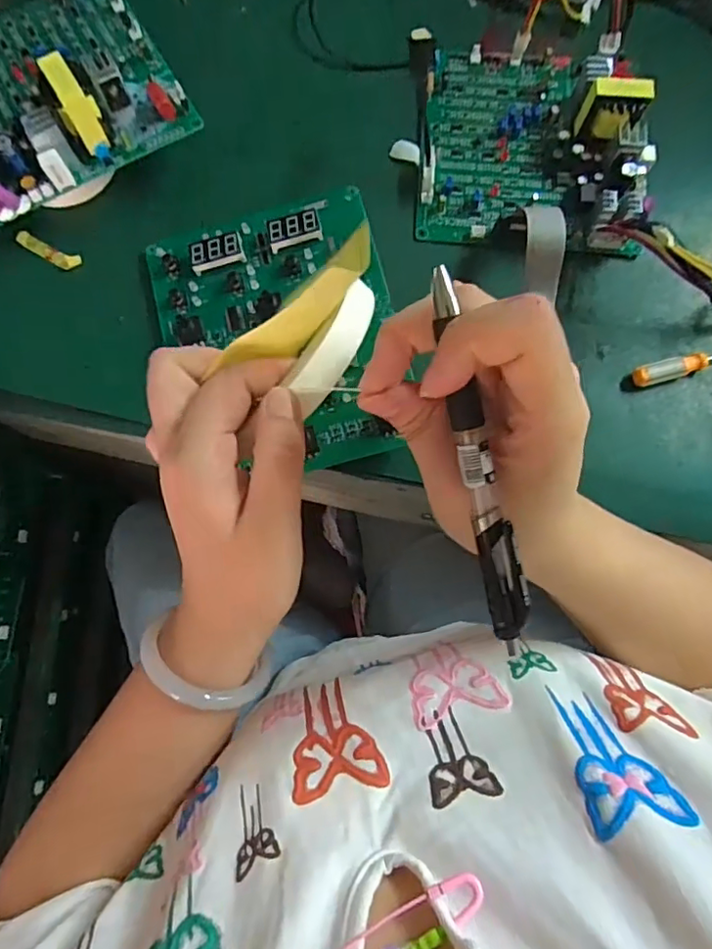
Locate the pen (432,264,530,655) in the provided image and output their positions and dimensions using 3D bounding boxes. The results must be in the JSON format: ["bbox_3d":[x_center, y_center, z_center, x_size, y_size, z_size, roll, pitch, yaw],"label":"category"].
[{"bbox_3d":[0.045,0.001,0.205,0.012,0.009,0.143,-16,105,-4],"label":"pen"}]

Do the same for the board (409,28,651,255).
[{"bbox_3d":[0.142,-0.271,0.447,0.178,0.048,0.186,7,77,0],"label":"board"}]

